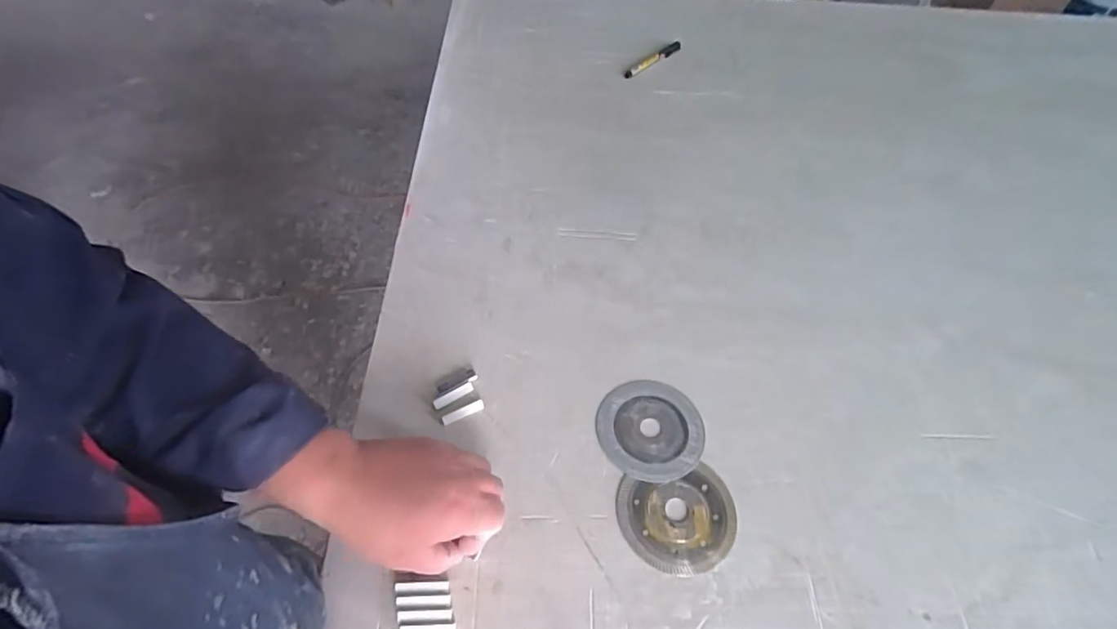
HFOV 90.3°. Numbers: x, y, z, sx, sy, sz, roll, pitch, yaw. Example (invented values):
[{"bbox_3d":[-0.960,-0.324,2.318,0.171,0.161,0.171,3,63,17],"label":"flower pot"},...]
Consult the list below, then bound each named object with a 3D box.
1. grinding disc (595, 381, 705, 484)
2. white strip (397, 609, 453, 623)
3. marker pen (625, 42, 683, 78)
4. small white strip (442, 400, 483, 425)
[{"bbox_3d":[0.084,0.103,0.504,0.093,0.004,0.096,2,54,-3],"label":"grinding disc"},{"bbox_3d":[-0.098,0.221,0.407,0.039,0.006,0.007,-1,54,-5],"label":"white strip"},{"bbox_3d":[0.142,-0.382,0.833,0.016,0.016,0.132,40,60,22],"label":"marker pen"},{"bbox_3d":[-0.086,0.088,0.502,0.039,0.004,0.009,-22,58,-19],"label":"small white strip"}]

